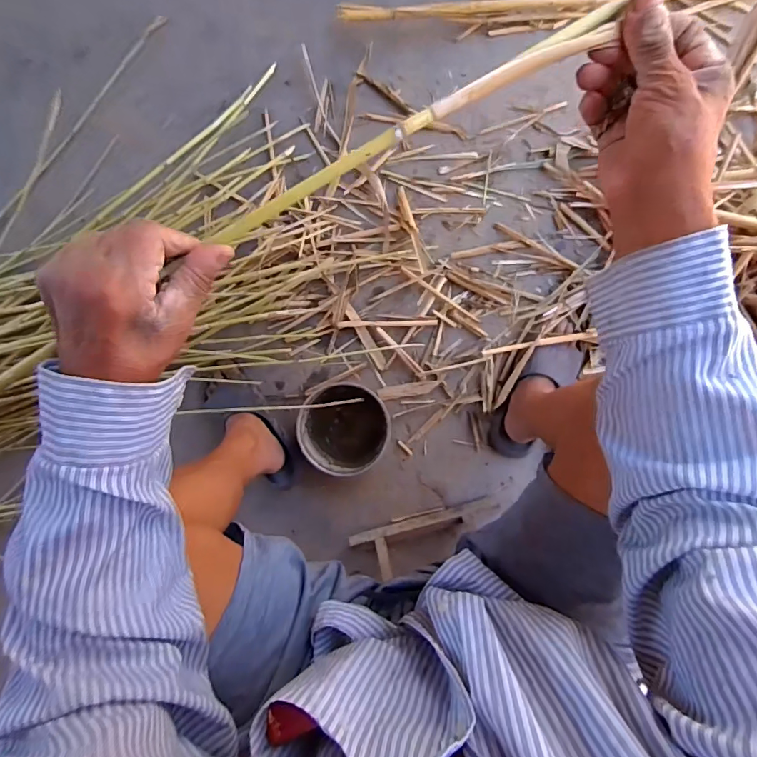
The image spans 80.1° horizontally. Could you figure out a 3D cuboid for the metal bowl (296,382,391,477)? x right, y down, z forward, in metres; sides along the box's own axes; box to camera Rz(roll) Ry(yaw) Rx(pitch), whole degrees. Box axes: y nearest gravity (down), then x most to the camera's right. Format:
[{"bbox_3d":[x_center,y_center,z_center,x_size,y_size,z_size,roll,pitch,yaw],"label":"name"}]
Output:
[{"bbox_3d":[-0.060,0.087,0.812,0.156,0.083,0.148,0,94,4],"label":"metal bowl"}]

